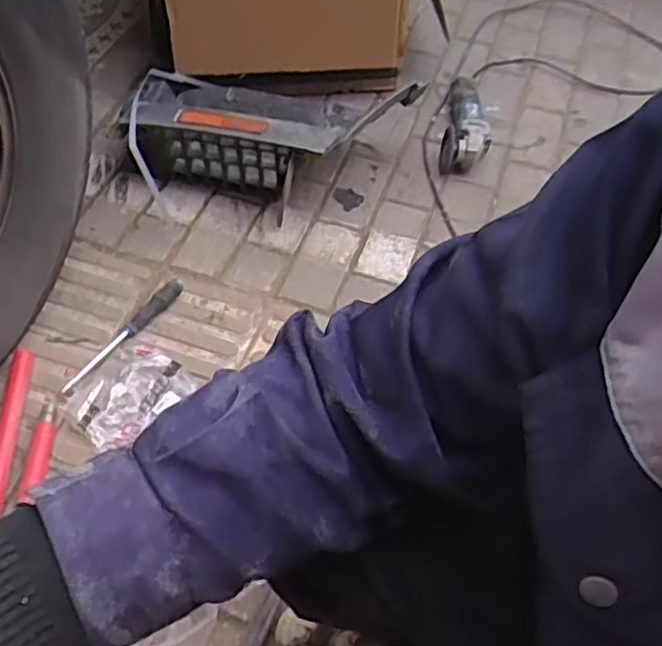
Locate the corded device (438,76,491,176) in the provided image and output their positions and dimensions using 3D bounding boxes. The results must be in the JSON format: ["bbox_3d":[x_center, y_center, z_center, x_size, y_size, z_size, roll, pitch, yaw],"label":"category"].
[{"bbox_3d":[0.269,-0.392,1.386,0.087,0.085,0.236,10,54,4],"label":"corded device"}]

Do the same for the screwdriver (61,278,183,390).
[{"bbox_3d":[-0.321,0.013,1.088,0.026,0.035,0.241,35,59,20],"label":"screwdriver"}]

